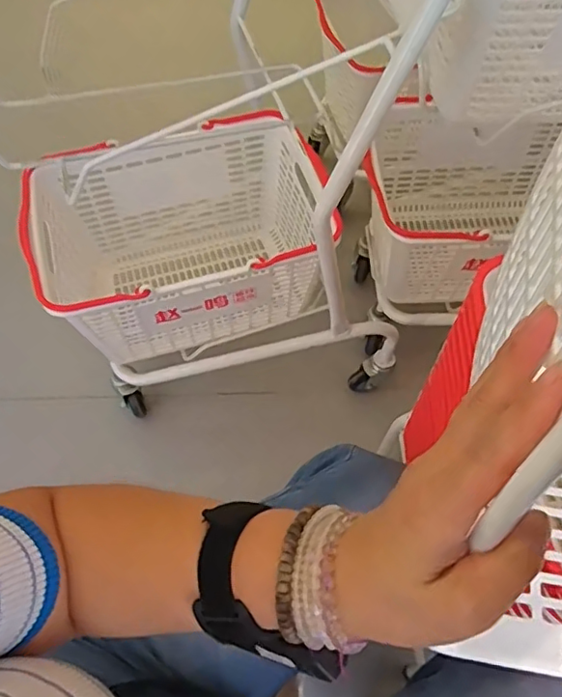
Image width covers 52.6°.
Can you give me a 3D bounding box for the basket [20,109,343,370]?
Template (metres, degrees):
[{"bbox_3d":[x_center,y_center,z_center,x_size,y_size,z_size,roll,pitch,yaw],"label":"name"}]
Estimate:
[{"bbox_3d":[-0.163,-0.162,0.966,0.447,0.252,0.324,-16,61,-10],"label":"basket"}]

